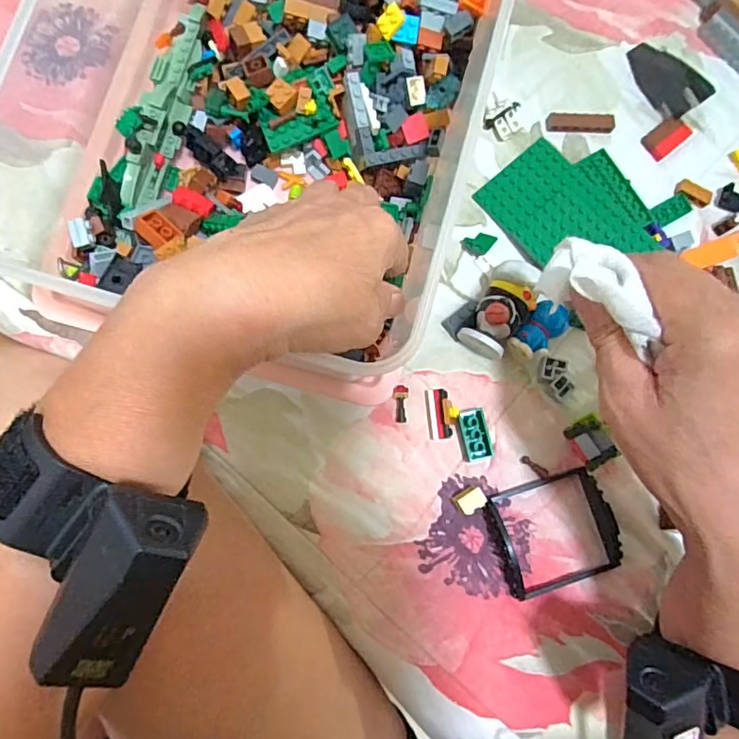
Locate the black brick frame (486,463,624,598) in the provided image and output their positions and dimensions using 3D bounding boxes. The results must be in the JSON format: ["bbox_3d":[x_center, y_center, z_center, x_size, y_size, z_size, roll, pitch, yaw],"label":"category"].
[{"bbox_3d":[0.113,0.101,0.328,0.071,0.023,0.064,-17,84,-6],"label":"black brick frame"}]

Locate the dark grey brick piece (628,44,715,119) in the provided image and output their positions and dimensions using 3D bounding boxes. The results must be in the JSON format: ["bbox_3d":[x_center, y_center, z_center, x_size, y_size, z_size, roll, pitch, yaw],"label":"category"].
[{"bbox_3d":[0.216,-0.213,0.393,0.030,0.013,0.063,-43,87,-8],"label":"dark grey brick piece"}]

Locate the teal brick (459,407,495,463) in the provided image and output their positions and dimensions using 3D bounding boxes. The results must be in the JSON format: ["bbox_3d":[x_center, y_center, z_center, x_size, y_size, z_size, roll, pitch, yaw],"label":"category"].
[{"bbox_3d":[0.068,0.042,0.343,0.018,0.009,0.034,-13,83,-5],"label":"teal brick"}]

